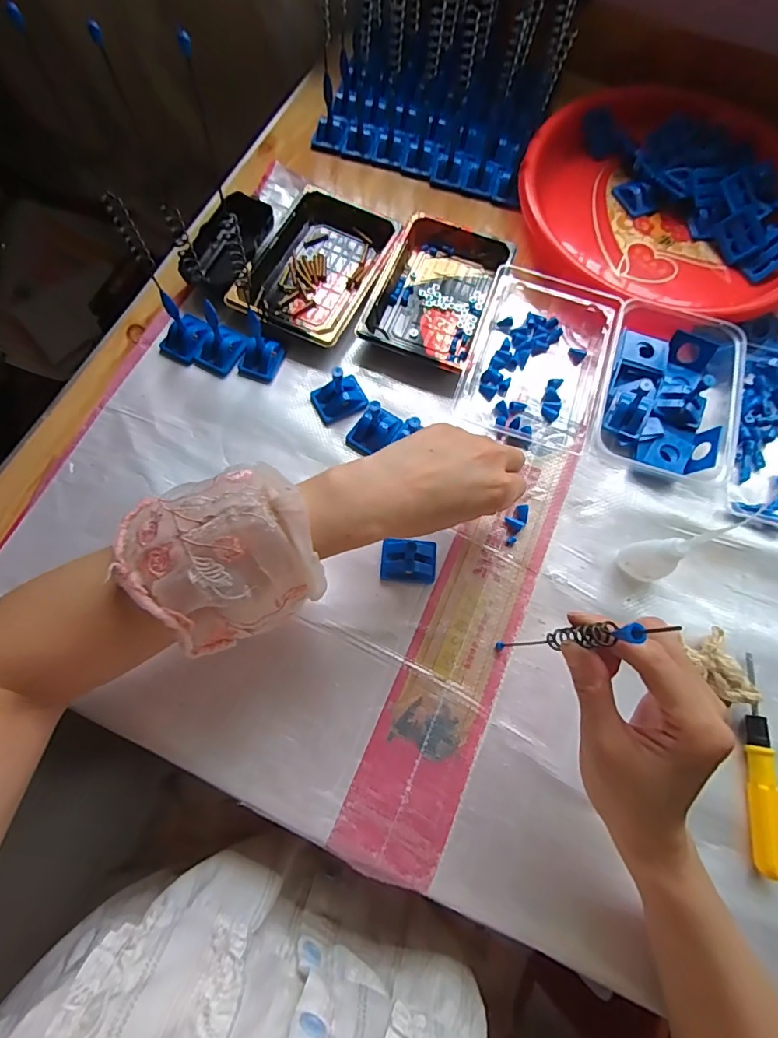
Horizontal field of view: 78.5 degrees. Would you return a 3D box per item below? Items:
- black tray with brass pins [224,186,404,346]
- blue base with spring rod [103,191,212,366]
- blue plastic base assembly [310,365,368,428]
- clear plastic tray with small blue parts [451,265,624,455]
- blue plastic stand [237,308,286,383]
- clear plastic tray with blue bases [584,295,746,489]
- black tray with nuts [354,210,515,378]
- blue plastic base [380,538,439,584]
[{"bbox_3d":[-0.068,-0.242,0.460,0.112,0.021,0.163,23,73,5],"label":"black tray with brass pins"},{"bbox_3d":[-0.182,-0.183,0.374,0.031,0.136,0.043,33,74,8],"label":"blue base with spring rod"},{"bbox_3d":[-0.043,-0.110,0.411,0.045,0.043,0.032,-27,76,-10],"label":"blue plastic base assembly"},{"bbox_3d":[0.138,-0.155,0.437,0.118,0.029,0.176,18,73,4],"label":"clear plastic tray with small blue parts"},{"bbox_3d":[-0.115,-0.151,0.414,0.034,0.049,0.038,24,73,5],"label":"blue plastic stand"},{"bbox_3d":[0.247,-0.118,0.423,0.115,0.039,0.158,19,73,4],"label":"clear plastic tray with blue bases"},{"bbox_3d":[0.047,-0.218,0.457,0.104,0.018,0.157,22,73,5],"label":"black tray with nuts"},{"bbox_3d":[0.016,0.032,0.379,0.043,0.017,0.033,4,73,-1],"label":"blue plastic base"}]

